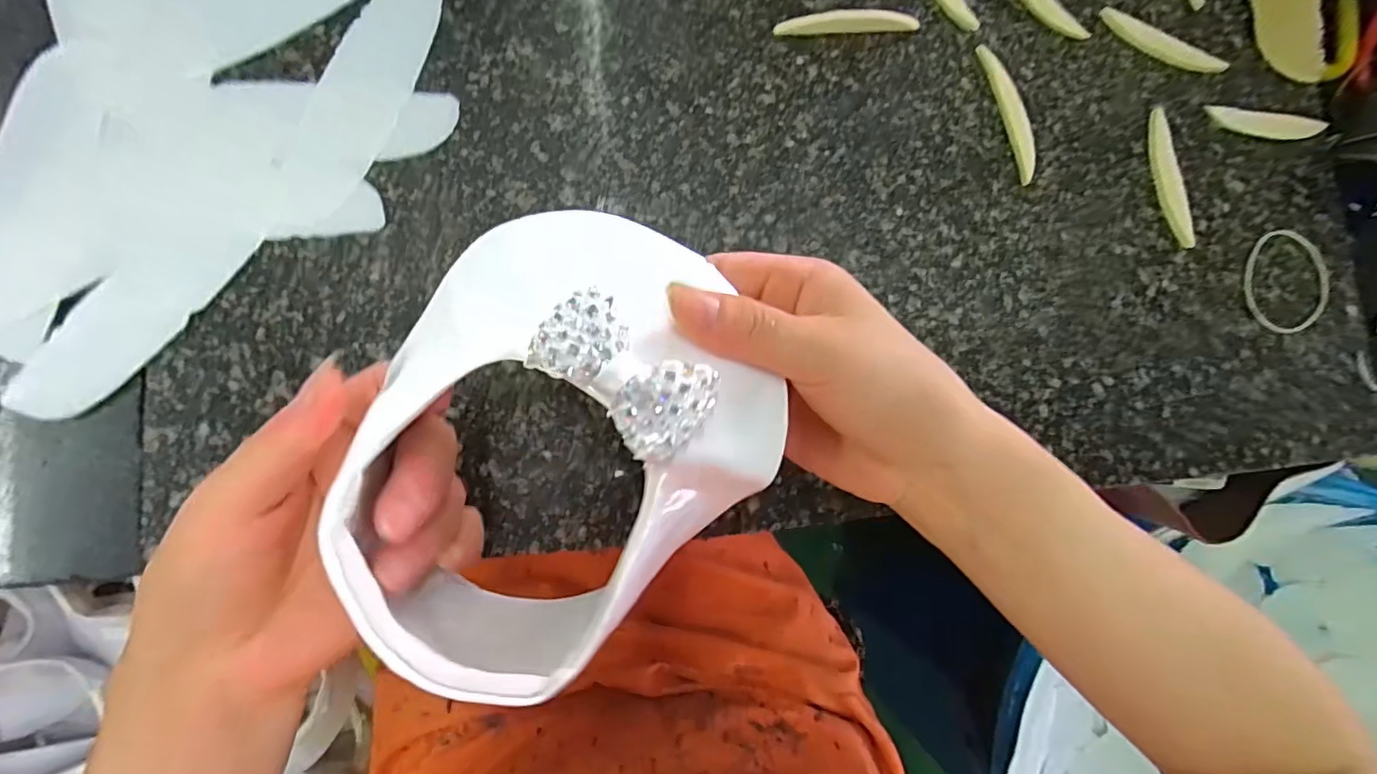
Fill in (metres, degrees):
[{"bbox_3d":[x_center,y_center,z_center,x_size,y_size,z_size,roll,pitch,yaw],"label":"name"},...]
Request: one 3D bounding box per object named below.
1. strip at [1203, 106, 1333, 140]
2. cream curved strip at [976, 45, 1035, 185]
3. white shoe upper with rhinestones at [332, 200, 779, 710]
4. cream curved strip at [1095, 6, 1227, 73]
[{"bbox_3d":[0.335,-0.152,0.343,0.071,0.005,0.014,4,84,-6],"label":"strip"},{"bbox_3d":[0.180,-0.152,0.328,0.013,0.006,0.080,-16,87,-7],"label":"cream curved strip"},{"bbox_3d":[-0.047,0.014,0.198,0.155,0.044,0.121,-42,90,-8],"label":"white shoe upper with rhinestones"},{"bbox_3d":[0.273,-0.197,0.341,0.077,0.006,0.013,25,83,-3],"label":"cream curved strip"}]

